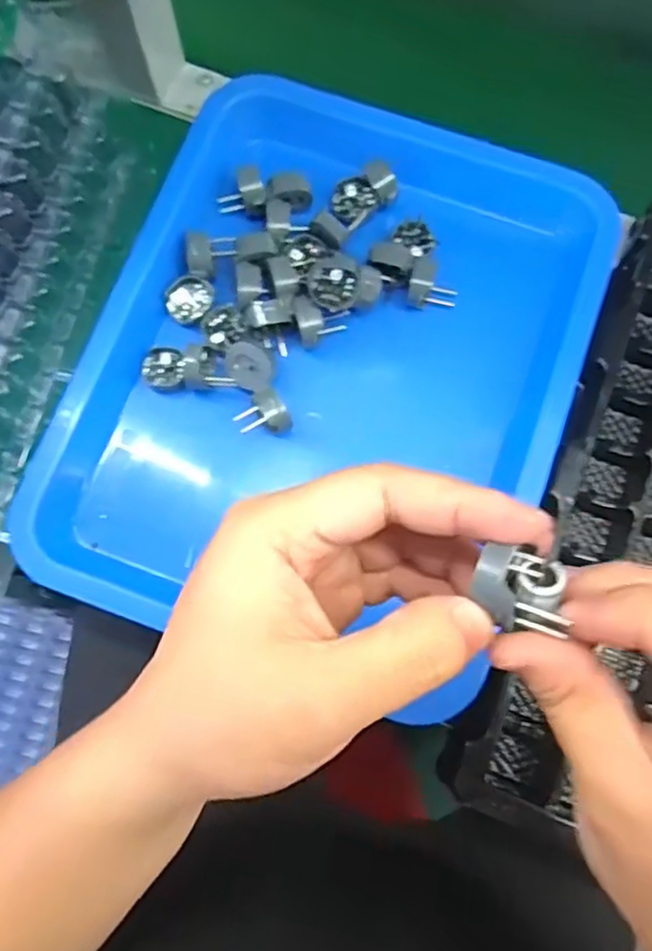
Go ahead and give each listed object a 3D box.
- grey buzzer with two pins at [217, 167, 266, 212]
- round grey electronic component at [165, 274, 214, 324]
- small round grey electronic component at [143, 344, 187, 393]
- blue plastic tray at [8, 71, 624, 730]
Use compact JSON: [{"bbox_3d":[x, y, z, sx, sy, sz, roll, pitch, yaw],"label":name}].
[{"bbox_3d":[-0.052,-0.173,0.411,0.029,0.019,0.023,-11,78,-1],"label":"grey buzzer with two pins"},{"bbox_3d":[-0.082,-0.106,0.399,0.029,0.011,0.025,-7,78,0],"label":"round grey electronic component"},{"bbox_3d":[-0.096,-0.063,0.395,0.026,0.011,0.024,0,78,1],"label":"small round grey electronic component"},{"bbox_3d":[0.004,-0.060,0.393,0.263,0.053,0.329,19,79,6],"label":"blue plastic tray"}]

